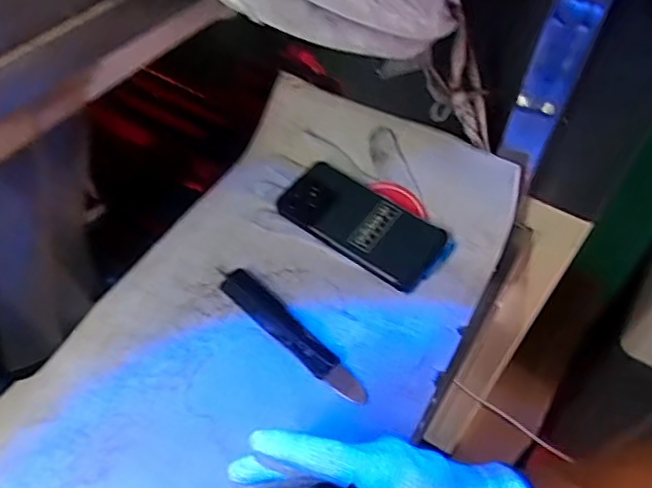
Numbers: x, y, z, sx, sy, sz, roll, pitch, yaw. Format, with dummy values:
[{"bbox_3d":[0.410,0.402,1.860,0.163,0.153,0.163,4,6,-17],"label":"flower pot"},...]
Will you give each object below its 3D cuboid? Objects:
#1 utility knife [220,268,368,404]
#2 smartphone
[{"bbox_3d":[-0.030,0.076,0.512,0.168,0.014,0.029,38,59,22],"label":"utility knife"},{"bbox_3d":[0.032,-0.023,0.585,0.166,0.012,0.081,31,65,20],"label":"smartphone"}]

